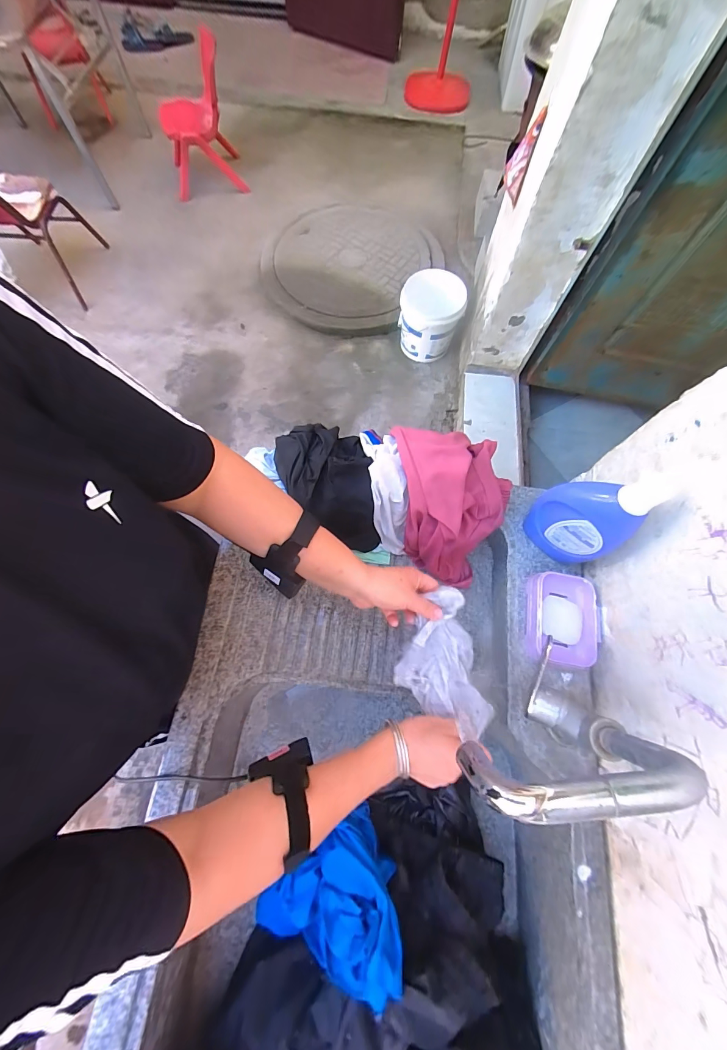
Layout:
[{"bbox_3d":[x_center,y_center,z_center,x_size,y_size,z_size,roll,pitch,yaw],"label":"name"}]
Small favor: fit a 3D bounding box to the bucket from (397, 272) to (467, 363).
[{"bbox_3d":[0.289,-0.924,1.619,0.273,0.261,0.260,1,71,-2],"label":"bucket"}]

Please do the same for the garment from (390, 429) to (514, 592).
[{"bbox_3d":[0.135,-0.033,0.554,0.153,0.158,0.223,-8,71,-5],"label":"garment"}]

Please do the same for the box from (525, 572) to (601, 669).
[{"bbox_3d":[0.278,0.132,0.506,0.090,0.034,0.125,11,71,2],"label":"box"}]

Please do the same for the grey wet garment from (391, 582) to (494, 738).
[{"bbox_3d":[0.098,0.181,0.454,0.101,0.087,0.174,-15,72,-7],"label":"grey wet garment"}]

